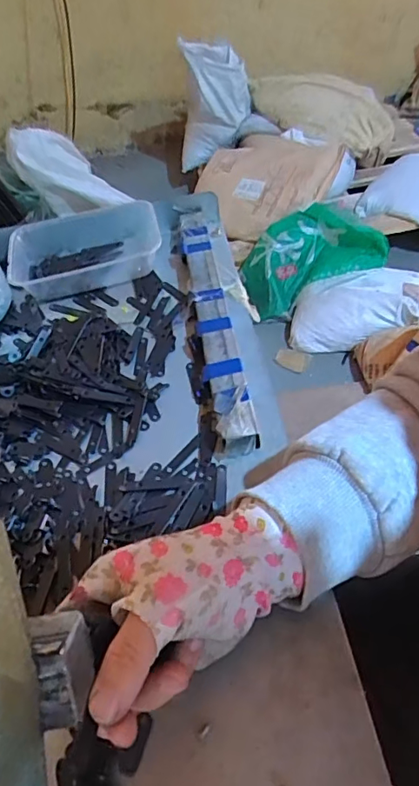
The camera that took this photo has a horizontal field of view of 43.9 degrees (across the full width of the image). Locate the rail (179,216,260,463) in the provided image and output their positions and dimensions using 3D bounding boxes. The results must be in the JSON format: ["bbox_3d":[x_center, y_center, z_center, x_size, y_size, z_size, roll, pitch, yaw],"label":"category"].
[{"bbox_3d":[0.007,-0.081,0.504,0.044,0.024,0.333,-8,48,0],"label":"rail"}]

